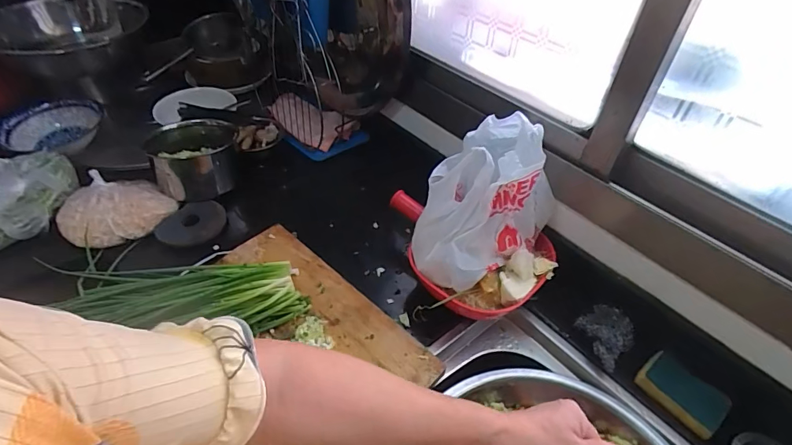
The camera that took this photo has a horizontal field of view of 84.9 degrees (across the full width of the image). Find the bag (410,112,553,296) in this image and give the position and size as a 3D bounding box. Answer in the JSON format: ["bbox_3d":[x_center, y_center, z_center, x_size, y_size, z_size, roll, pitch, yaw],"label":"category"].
[{"bbox_3d":[0.120,-0.030,0.621,0.160,0.183,0.177,27,49,23],"label":"bag"}]

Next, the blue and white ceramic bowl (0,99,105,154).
[{"bbox_3d":[-0.711,-0.184,0.911,0.188,0.067,0.175,1,44,-1],"label":"blue and white ceramic bowl"}]

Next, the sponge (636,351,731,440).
[{"bbox_3d":[0.388,0.229,0.585,0.062,0.024,0.102,-27,51,-27],"label":"sponge"}]

